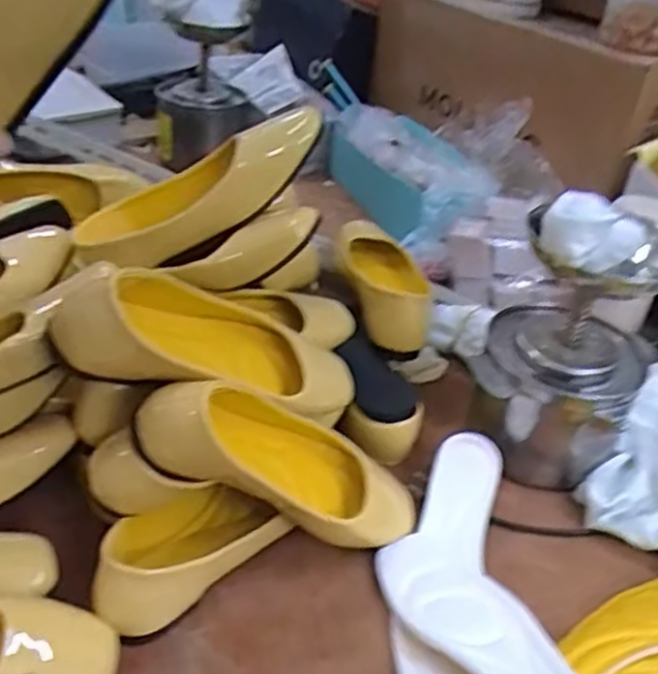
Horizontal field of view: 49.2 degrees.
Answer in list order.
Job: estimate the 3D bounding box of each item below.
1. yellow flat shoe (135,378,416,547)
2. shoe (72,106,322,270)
[{"bbox_3d":[-0.026,0.098,0.522,0.237,0.070,0.085,28,14,-43],"label":"yellow flat shoe"},{"bbox_3d":[-0.122,-0.116,0.628,0.267,0.058,0.091,-18,24,26],"label":"shoe"}]

